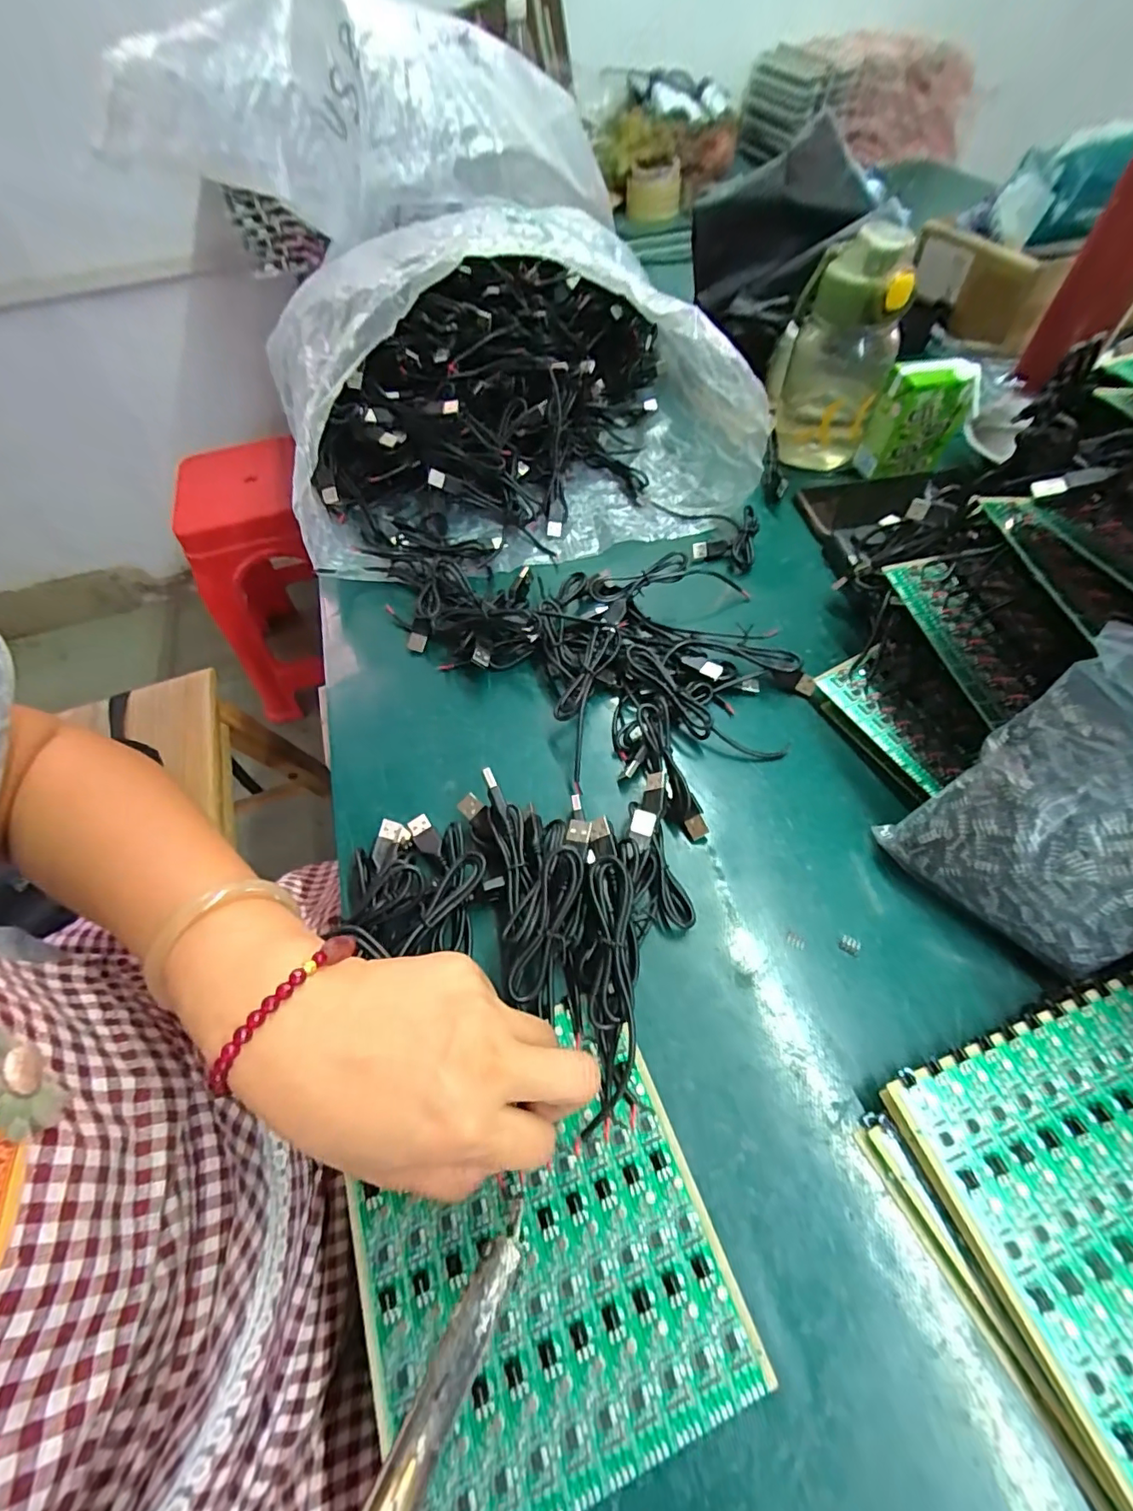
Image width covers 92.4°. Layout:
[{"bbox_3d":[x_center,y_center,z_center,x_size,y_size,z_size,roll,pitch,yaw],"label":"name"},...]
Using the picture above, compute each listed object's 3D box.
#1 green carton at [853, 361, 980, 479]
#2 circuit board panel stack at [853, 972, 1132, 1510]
[{"bbox_3d":[0.322,-0.312,0.504,0.063,0.088,0.046,-8,57,-3],"label":"green carton"},{"bbox_3d":[0.232,0.192,0.220,0.152,0.022,0.155,-22,59,-11],"label":"circuit board panel stack"}]

